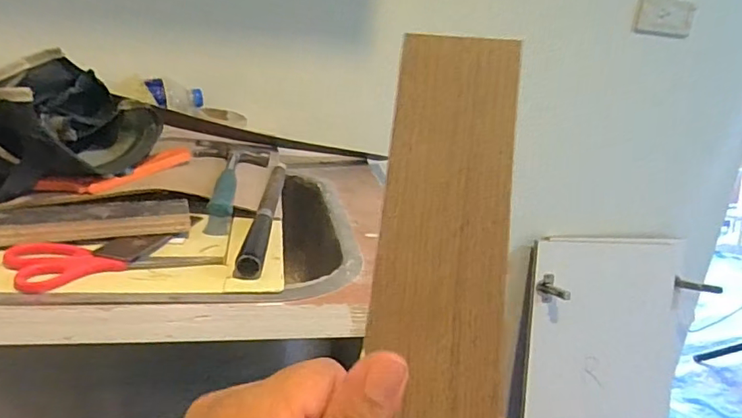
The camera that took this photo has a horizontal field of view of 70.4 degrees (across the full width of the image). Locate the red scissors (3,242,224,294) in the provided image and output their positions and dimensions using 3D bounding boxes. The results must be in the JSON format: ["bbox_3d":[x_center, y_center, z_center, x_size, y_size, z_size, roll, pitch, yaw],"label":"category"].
[{"bbox_3d":[-0.236,0.044,0.491,0.172,0.020,0.063,-6,21,-32],"label":"red scissors"}]

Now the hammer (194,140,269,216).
[{"bbox_3d":[-0.179,-0.050,0.671,0.097,0.030,0.267,1,19,-13],"label":"hammer"}]

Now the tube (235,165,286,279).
[{"bbox_3d":[-0.123,0.000,0.631,0.022,0.023,0.332,4,18,-5],"label":"tube"}]

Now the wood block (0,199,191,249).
[{"bbox_3d":[-0.277,0.012,0.529,0.177,0.022,0.059,-4,20,-27],"label":"wood block"}]

